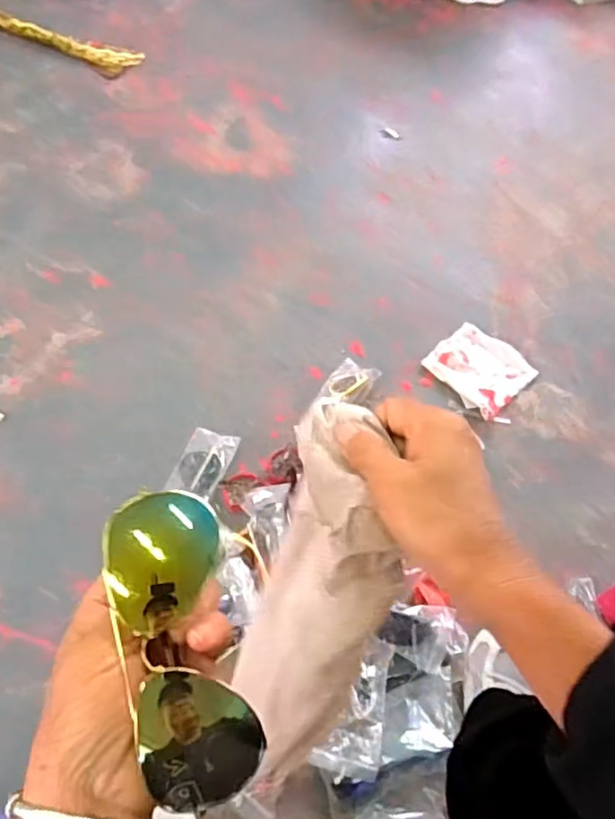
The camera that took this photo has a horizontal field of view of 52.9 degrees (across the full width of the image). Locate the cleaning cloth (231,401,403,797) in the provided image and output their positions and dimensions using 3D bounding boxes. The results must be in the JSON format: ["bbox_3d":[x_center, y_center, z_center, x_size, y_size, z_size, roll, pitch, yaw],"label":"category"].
[{"bbox_3d":[0.010,0.110,0.374,0.076,0.218,0.081,12,25,4],"label":"cleaning cloth"}]

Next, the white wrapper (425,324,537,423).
[{"bbox_3d":[0.274,-0.070,0.989,0.146,0.022,0.137,41,63,21],"label":"white wrapper"}]

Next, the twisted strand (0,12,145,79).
[{"bbox_3d":[-0.722,-0.987,1.509,0.734,0.056,0.135,31,60,16],"label":"twisted strand"}]

